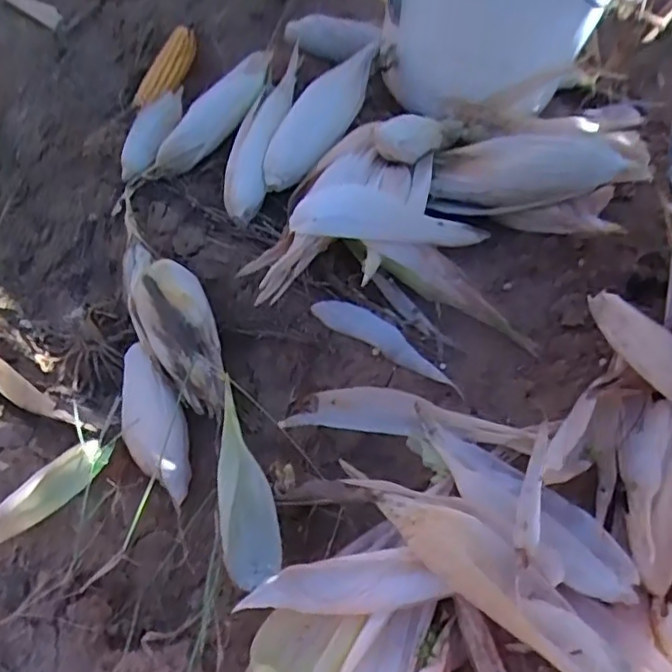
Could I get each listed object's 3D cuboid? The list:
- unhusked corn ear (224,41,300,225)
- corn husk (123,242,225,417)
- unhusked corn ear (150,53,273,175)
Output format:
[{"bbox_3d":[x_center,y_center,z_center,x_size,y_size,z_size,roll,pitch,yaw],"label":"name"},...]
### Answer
[{"bbox_3d":[-0.083,-0.258,0.771,0.066,0.045,0.267,14,62,10],"label":"unhusked corn ear"},{"bbox_3d":[-0.168,-0.015,0.657,0.078,0.060,0.212,-27,63,-13],"label":"corn husk"},{"bbox_3d":[-0.154,-0.274,0.760,0.204,0.051,0.049,-43,64,9],"label":"unhusked corn ear"}]

